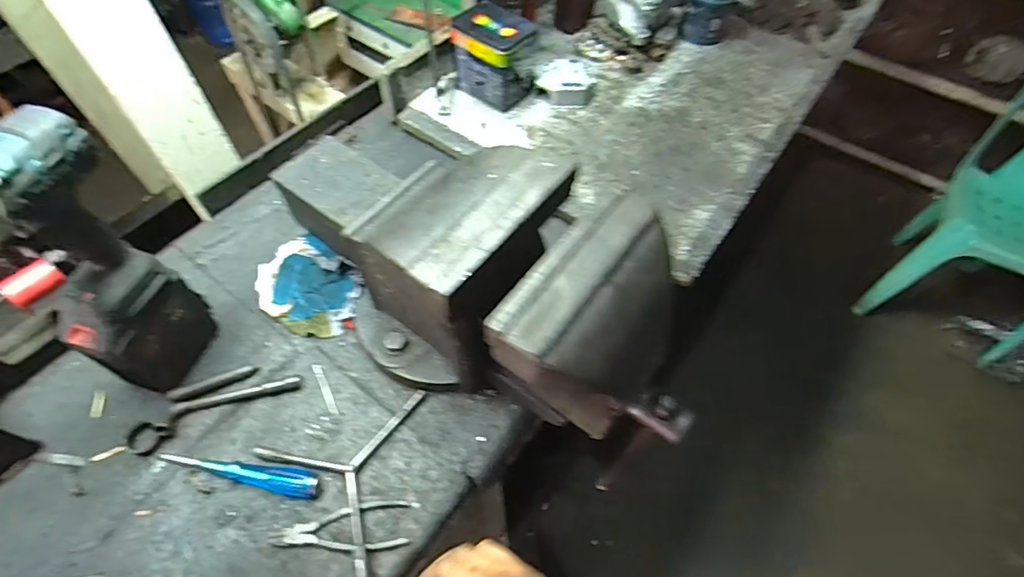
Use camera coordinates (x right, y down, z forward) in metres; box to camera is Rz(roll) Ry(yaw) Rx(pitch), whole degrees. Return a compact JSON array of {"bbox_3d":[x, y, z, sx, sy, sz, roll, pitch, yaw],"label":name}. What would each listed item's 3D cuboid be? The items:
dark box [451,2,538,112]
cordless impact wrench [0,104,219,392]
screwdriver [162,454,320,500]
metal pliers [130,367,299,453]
[{"bbox_3d":[-0.029,-0.408,0.873,0.130,0.128,0.105,30,64,16],"label":"dark box"},{"bbox_3d":[-0.439,0.038,0.499,0.078,0.338,0.246,8,57,4],"label":"cordless impact wrench"},{"bbox_3d":[-0.314,0.212,0.570,0.193,0.024,0.030,8,57,4],"label":"screwdriver"},{"bbox_3d":[-0.369,0.135,0.616,0.195,0.022,0.065,-23,60,-15],"label":"metal pliers"}]

